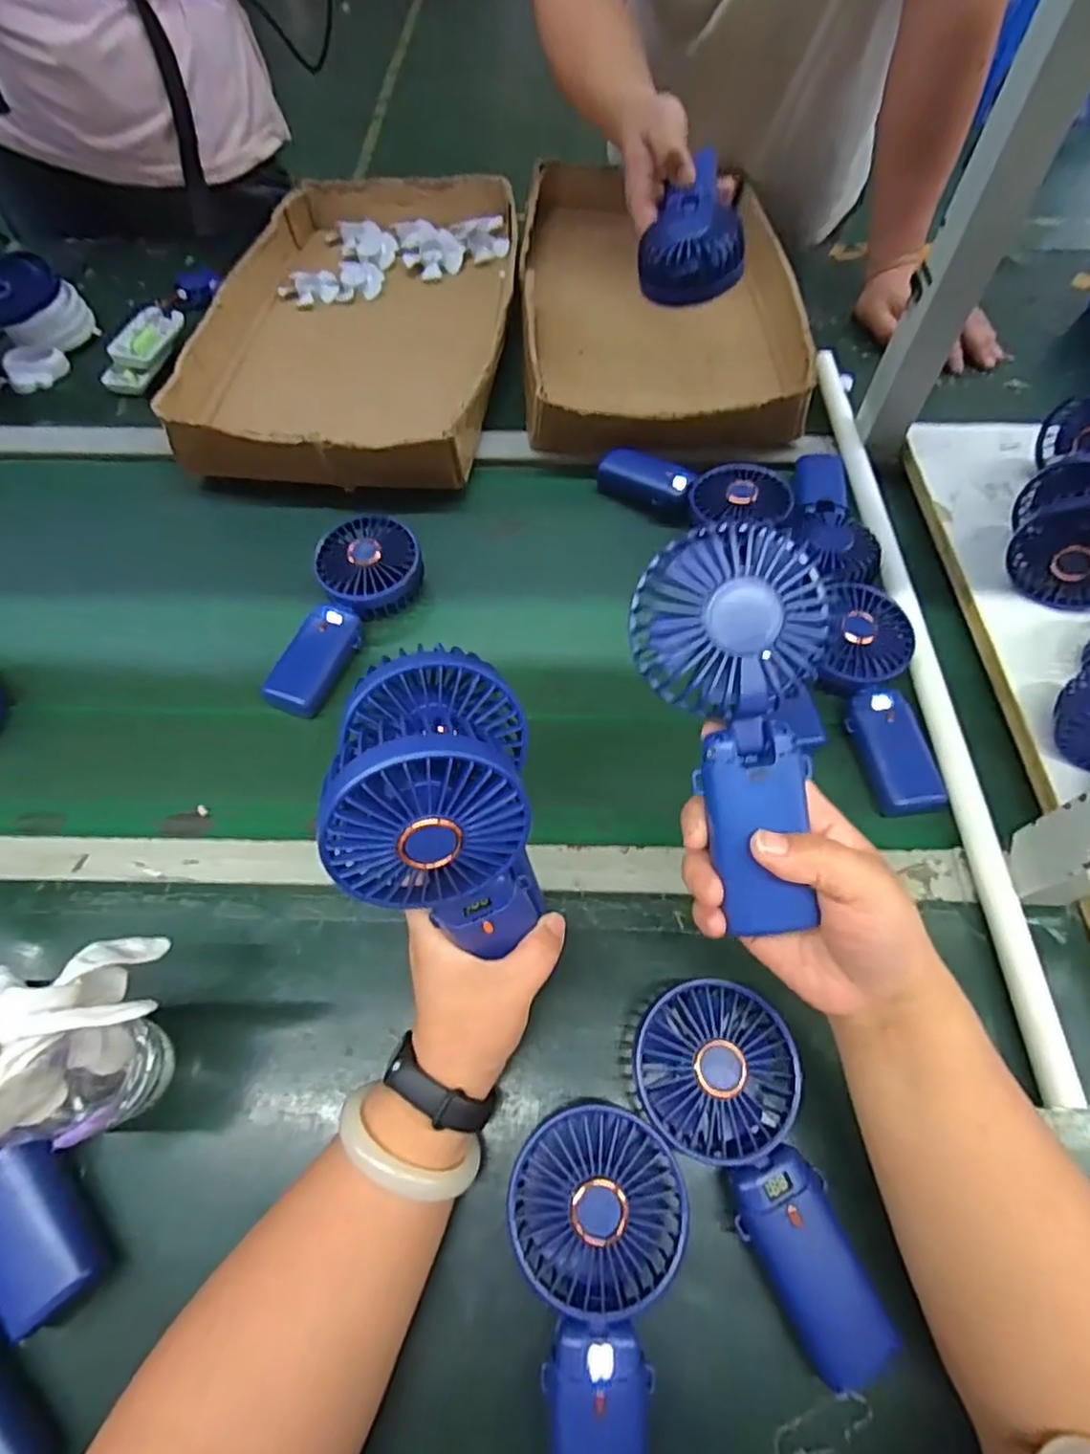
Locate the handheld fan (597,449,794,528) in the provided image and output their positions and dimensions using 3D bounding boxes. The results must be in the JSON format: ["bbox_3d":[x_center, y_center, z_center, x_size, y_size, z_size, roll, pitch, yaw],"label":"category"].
[{"bbox_3d":[0.133,-0.215,0.613,0.180,0.040,0.087,14,62,8],"label":"handheld fan"}]

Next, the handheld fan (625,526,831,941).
[{"bbox_3d":[0.085,0.003,0.296,0.071,0.040,0.175,-9,98,-3],"label":"handheld fan"}]

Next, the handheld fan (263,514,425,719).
[{"bbox_3d":[-0.172,-0.094,0.546,0.082,0.036,0.187,22,63,12],"label":"handheld fan"}]

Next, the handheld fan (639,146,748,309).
[{"bbox_3d":[0.132,-0.446,0.579,0.083,0.058,0.161,8,61,5],"label":"handheld fan"}]

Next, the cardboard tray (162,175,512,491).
[{"bbox_3d":[-0.207,-0.472,0.753,0.334,0.070,0.524,5,61,4],"label":"cardboard tray"}]

